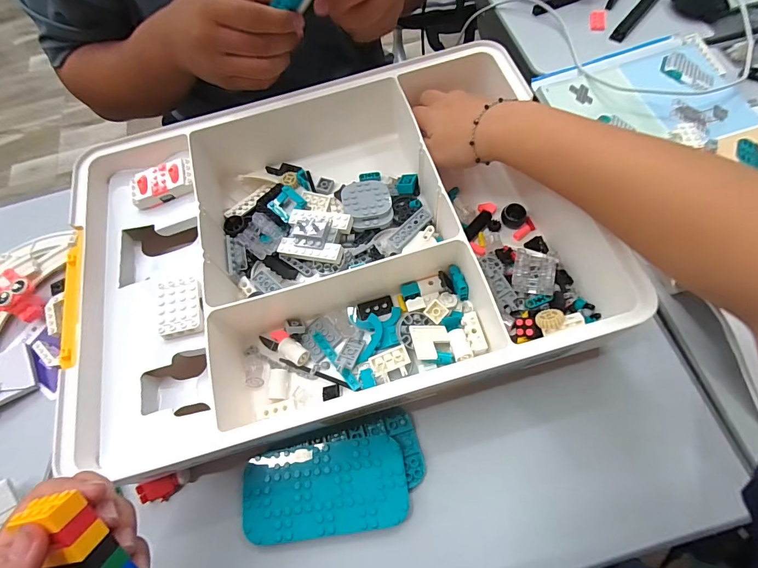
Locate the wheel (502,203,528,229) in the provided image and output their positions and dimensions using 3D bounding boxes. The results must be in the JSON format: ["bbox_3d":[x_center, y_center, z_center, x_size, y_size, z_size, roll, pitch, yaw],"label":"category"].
[{"bbox_3d":[0.130,-0.067,0.367,0.024,0.009,0.021,40,75,18],"label":"wheel"}]

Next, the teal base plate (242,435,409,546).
[{"bbox_3d":[-0.041,0.156,0.293,0.123,0.004,0.063,-9,64,1],"label":"teal base plate"}]

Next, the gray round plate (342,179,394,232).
[{"bbox_3d":[-0.011,-0.081,0.379,0.047,0.010,0.058,-5,65,-4],"label":"gray round plate"}]

